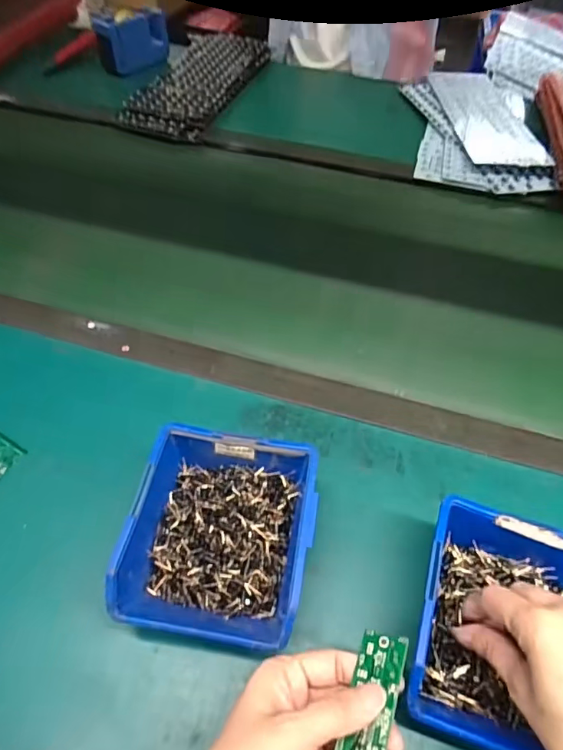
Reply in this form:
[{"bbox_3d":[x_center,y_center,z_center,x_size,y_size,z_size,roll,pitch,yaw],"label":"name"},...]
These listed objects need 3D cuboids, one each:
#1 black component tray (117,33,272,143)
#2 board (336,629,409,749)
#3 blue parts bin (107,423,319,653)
[{"bbox_3d":[-0.141,-0.532,0.873,0.141,0.025,0.414,14,54,9],"label":"black component tray"},{"bbox_3d":[0.048,0.171,0.255,0.025,0.004,0.066,1,47,31],"label":"board"},{"bbox_3d":[-0.041,0.116,0.346,0.117,0.067,0.130,9,53,5],"label":"blue parts bin"}]

